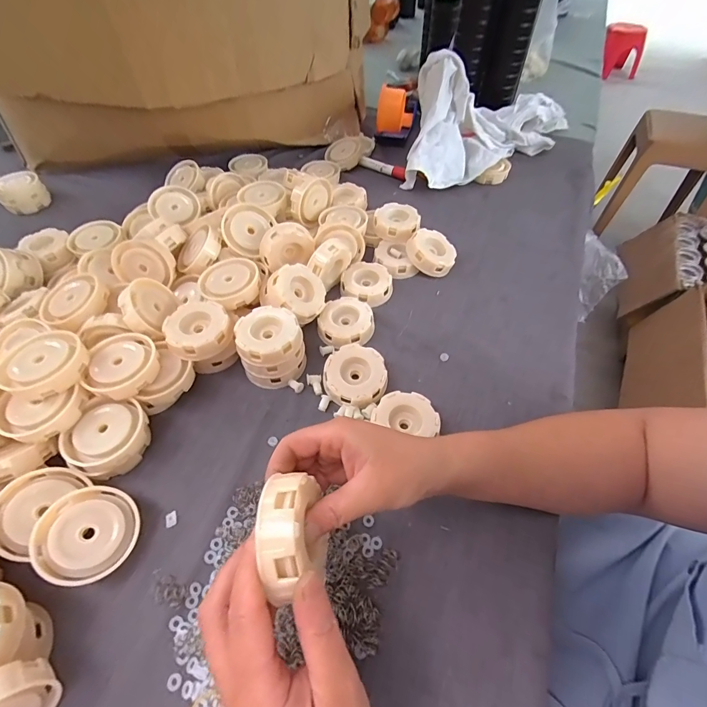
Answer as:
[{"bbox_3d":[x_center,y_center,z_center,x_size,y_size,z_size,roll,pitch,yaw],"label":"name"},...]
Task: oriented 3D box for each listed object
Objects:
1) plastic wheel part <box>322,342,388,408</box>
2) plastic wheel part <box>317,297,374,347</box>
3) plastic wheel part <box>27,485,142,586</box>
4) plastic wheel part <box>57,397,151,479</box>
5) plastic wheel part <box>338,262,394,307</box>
[{"bbox_3d":[0.001,0.024,0.384,0.063,0.023,0.062,-7,53,-4],"label":"plastic wheel part"},{"bbox_3d":[-0.009,-0.039,0.431,0.063,0.019,0.060,-2,53,0],"label":"plastic wheel part"},{"bbox_3d":[-0.212,0.142,0.292,0.065,0.022,0.067,21,49,-17],"label":"plastic wheel part"},{"bbox_3d":[-0.226,0.077,0.340,0.061,0.031,0.067,27,60,-2],"label":"plastic wheel part"},{"bbox_3d":[0.017,-0.093,0.478,0.066,0.018,0.066,1,54,-2],"label":"plastic wheel part"}]

